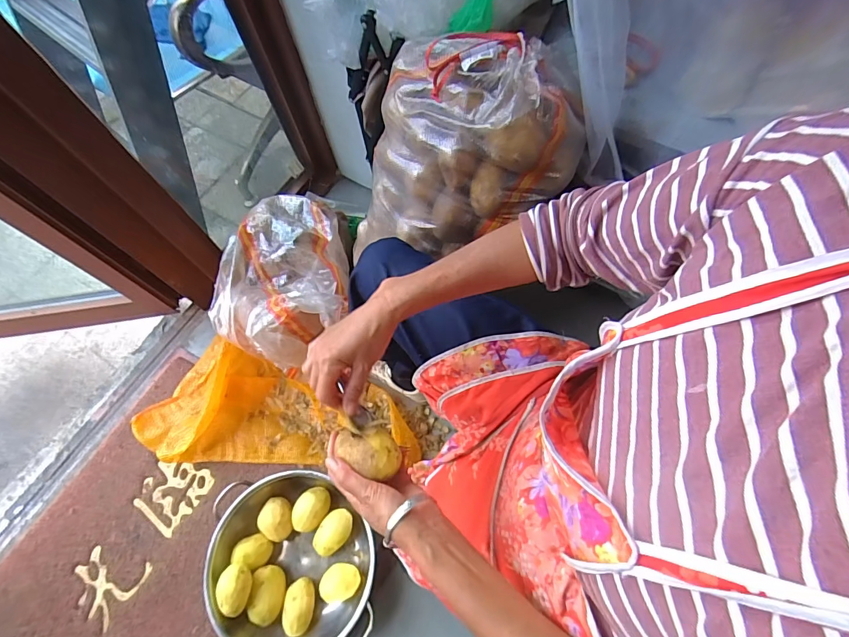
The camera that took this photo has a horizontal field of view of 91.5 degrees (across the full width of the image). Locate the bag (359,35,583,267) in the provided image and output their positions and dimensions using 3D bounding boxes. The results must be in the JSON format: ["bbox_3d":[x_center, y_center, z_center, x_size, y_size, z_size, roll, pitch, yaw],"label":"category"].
[{"bbox_3d":[0.060,-0.257,0.648,0.314,0.284,0.230,17,68,11],"label":"bag"}]

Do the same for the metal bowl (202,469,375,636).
[{"bbox_3d":[-0.267,0.481,0.820,0.306,0.114,0.318,-1,65,2],"label":"metal bowl"}]

